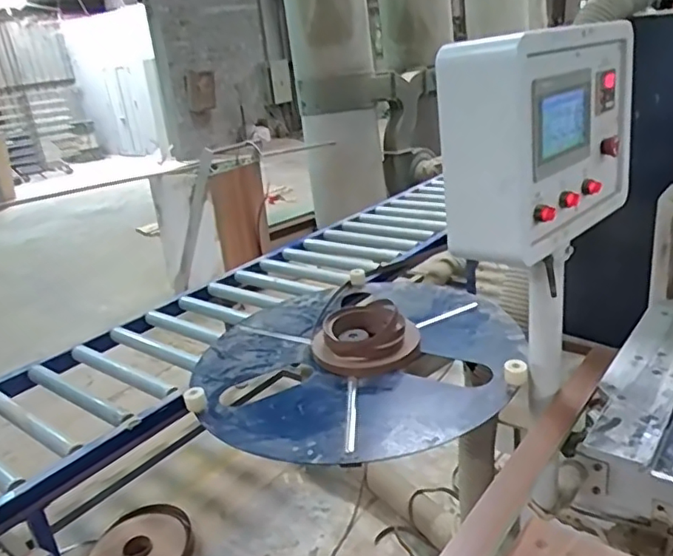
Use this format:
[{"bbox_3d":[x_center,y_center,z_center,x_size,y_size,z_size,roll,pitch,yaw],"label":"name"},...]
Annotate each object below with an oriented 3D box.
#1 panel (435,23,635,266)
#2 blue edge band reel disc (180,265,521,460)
[{"bbox_3d":[0.348,-0.238,0.991,0.184,0.316,0.417,12,29,36],"label":"panel"},{"bbox_3d":[0.035,0.135,1.311,0.689,0.115,0.720,-6,21,2],"label":"blue edge band reel disc"}]

